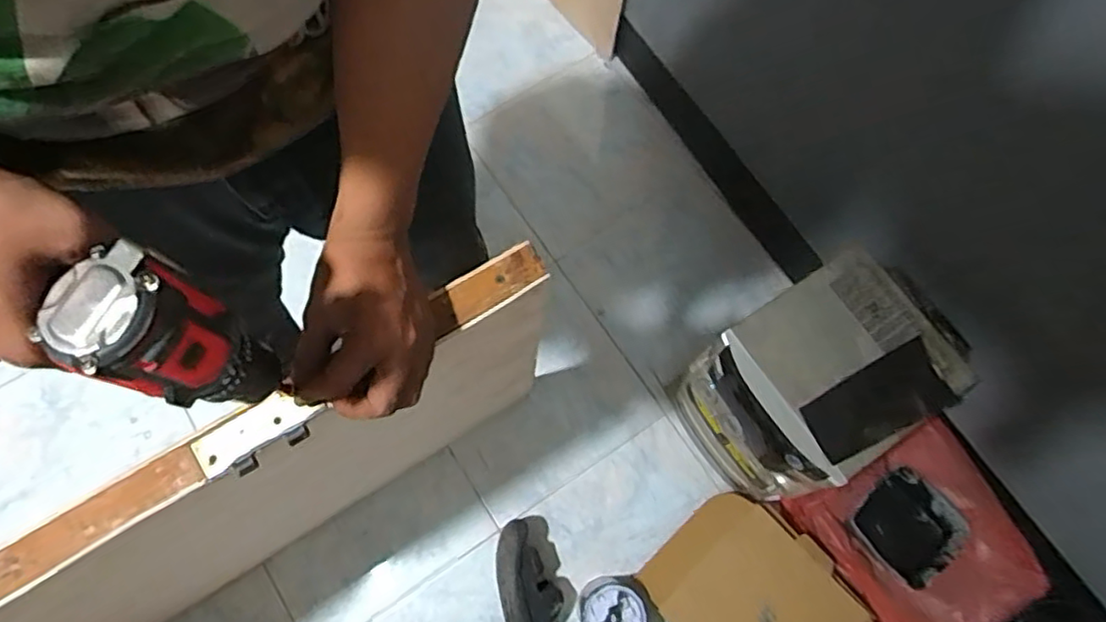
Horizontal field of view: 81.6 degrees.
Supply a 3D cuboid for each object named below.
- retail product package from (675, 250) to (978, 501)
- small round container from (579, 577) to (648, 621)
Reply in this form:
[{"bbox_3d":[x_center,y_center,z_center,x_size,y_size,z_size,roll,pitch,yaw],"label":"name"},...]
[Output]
[{"bbox_3d":[0.449,0.124,1.125,0.363,0.280,0.275,-33,76,-11],"label":"retail product package"},{"bbox_3d":[0.102,0.536,1.130,0.106,0.121,0.112,0,72,-1],"label":"small round container"}]

